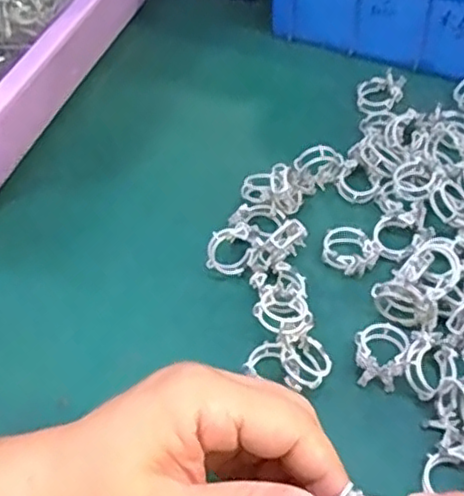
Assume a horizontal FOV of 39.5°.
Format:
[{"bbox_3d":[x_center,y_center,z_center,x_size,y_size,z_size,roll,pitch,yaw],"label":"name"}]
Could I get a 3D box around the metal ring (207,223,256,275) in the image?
[{"bbox_3d":[-0.001,0.002,0.345,0.027,0.026,0.006,-19,23,-6],"label":"metal ring"}]

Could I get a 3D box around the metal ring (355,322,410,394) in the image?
[{"bbox_3d":[0.073,0.050,0.316,0.025,0.014,0.034,14,55,11],"label":"metal ring"}]

